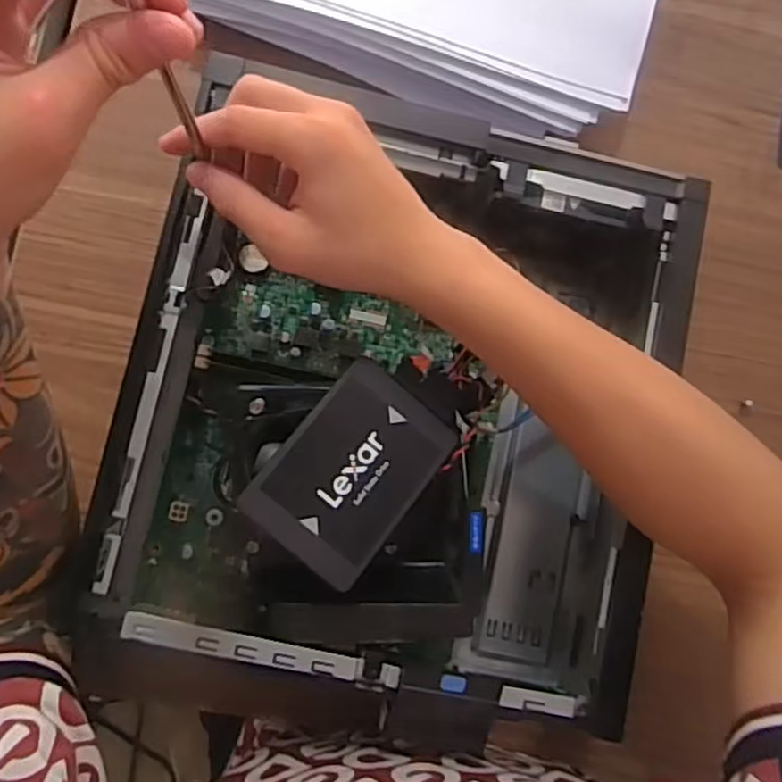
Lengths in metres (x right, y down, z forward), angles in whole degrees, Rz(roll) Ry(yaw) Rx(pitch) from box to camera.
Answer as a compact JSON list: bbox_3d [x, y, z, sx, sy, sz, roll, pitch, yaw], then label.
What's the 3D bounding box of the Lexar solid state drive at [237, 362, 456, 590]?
[{"bbox_3d":[-0.018,0.039,0.350,0.069,0.005,0.101,40,73,-7],"label":"Lexar solid state drive"}]

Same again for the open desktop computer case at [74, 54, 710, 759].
[{"bbox_3d":[0.004,0.012,0.404,0.287,0.119,0.316,12,82,-4],"label":"open desktop computer case"}]

